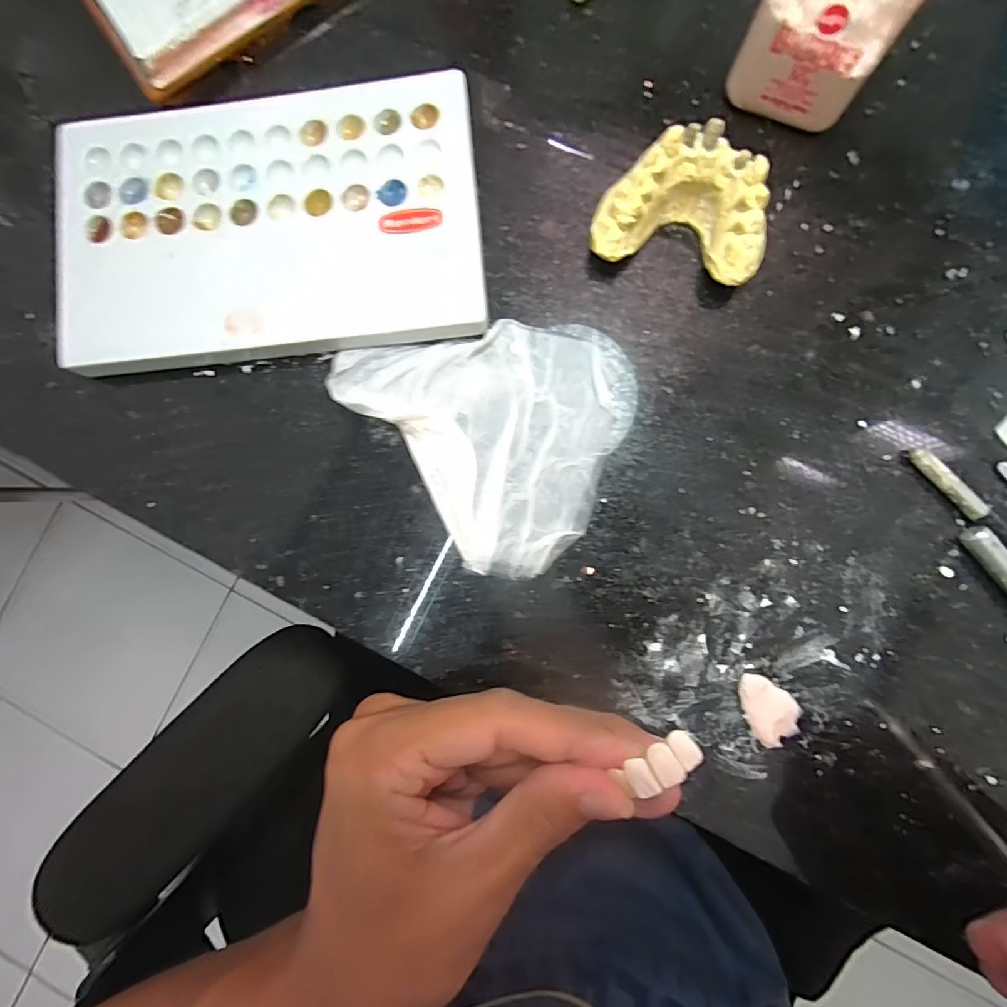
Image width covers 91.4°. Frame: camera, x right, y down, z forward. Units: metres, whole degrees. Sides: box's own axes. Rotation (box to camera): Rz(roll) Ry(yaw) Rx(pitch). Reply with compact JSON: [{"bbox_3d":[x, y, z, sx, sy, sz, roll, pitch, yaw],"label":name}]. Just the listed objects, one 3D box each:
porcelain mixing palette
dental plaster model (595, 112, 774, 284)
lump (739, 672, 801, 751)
[{"bbox_3d":[-0.085,-0.101,0.179,0.150,0.013,0.094,-6,87,3],"label":"porcelain mixing palette"},{"bbox_3d":[0.060,-0.099,0.165,0.055,0.026,0.037,14,88,4],"label":"dental plaster model"},{"bbox_3d":[0.088,0.068,0.163,0.017,0.004,0.023,-35,86,1],"label":"lump"}]

